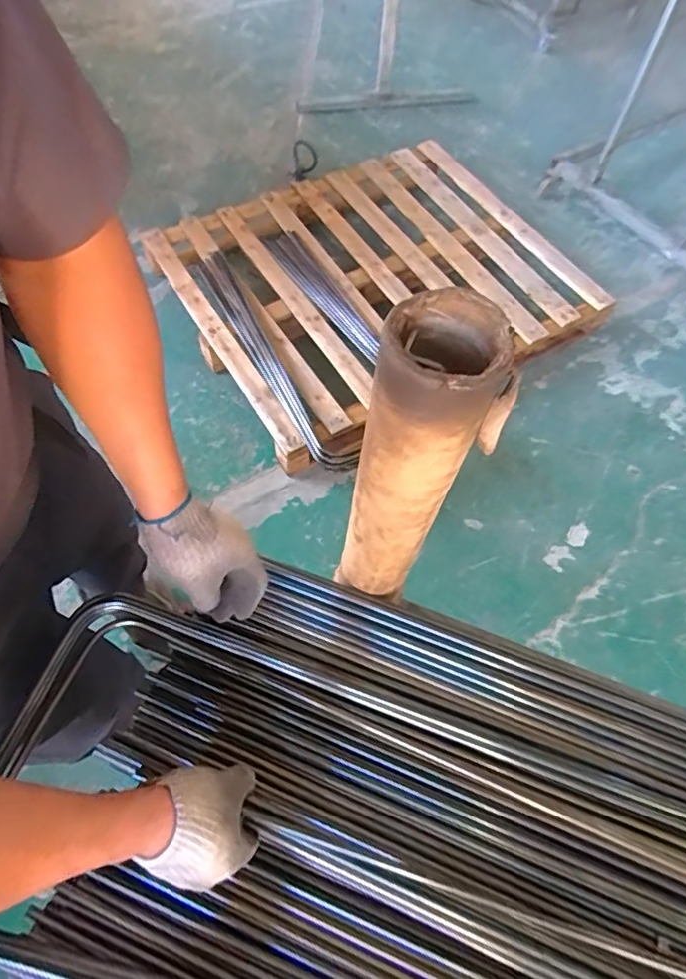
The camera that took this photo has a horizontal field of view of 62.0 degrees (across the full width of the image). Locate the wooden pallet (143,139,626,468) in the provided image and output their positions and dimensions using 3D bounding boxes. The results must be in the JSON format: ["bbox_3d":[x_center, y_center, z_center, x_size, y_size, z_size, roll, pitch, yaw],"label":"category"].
[{"bbox_3d":[0.088,-0.659,1.851,1.139,0.168,1.056,-30,66,-18],"label":"wooden pallet"}]

